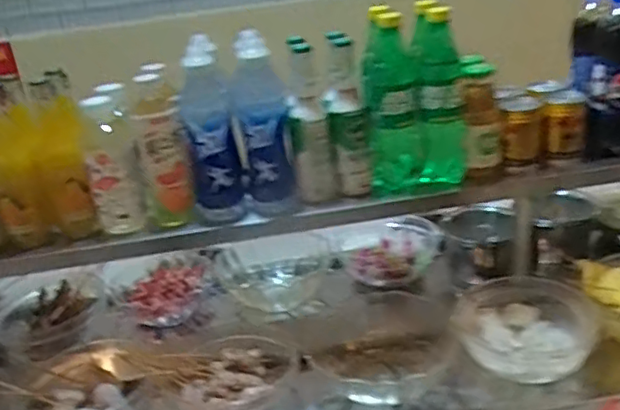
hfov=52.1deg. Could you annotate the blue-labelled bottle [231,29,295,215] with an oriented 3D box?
[{"bbox_3d":[-0.065,-0.113,0.899,0.073,0.245,0.081,-8,24,-2],"label":"blue-labelled bottle"}]

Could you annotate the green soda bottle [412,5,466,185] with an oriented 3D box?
[{"bbox_3d":[0.182,-0.151,0.904,0.071,0.239,0.078,-2,24,11],"label":"green soda bottle"}]

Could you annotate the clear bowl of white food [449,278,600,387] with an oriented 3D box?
[{"bbox_3d":[0.323,0.180,0.948,0.197,0.063,0.199,-6,24,3],"label":"clear bowl of white food"}]

